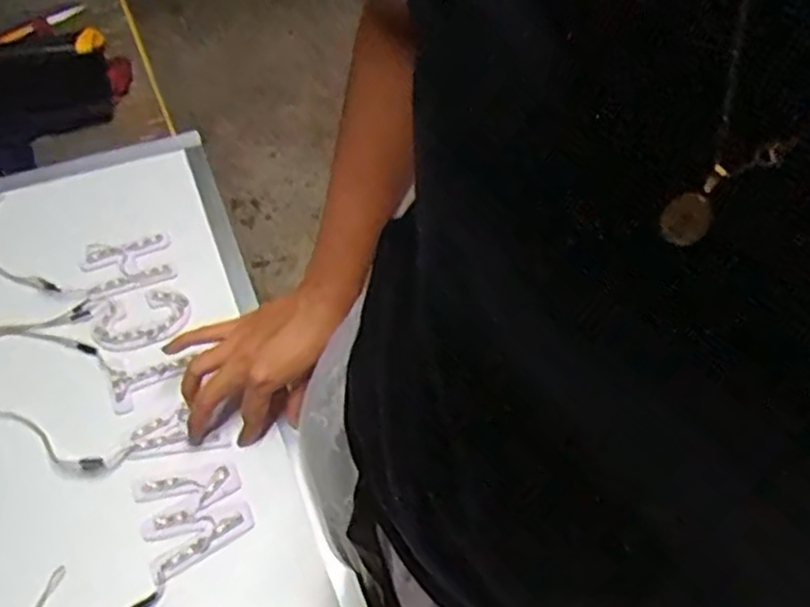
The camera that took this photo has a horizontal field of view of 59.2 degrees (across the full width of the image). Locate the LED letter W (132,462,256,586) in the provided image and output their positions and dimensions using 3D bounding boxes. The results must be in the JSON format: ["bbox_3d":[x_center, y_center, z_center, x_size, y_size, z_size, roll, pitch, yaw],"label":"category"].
[{"bbox_3d":[-0.166,0.167,0.563,0.081,0.012,0.077,-18,62,-14],"label":"LED letter W"}]

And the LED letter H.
[{"bbox_3d":[-0.259,-0.036,0.667,0.079,0.013,0.053,-19,65,-17],"label":"LED letter H"}]

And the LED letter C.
[{"bbox_3d":[-0.235,0.017,0.641,0.082,0.010,0.058,-18,62,-14],"label":"LED letter C"}]

